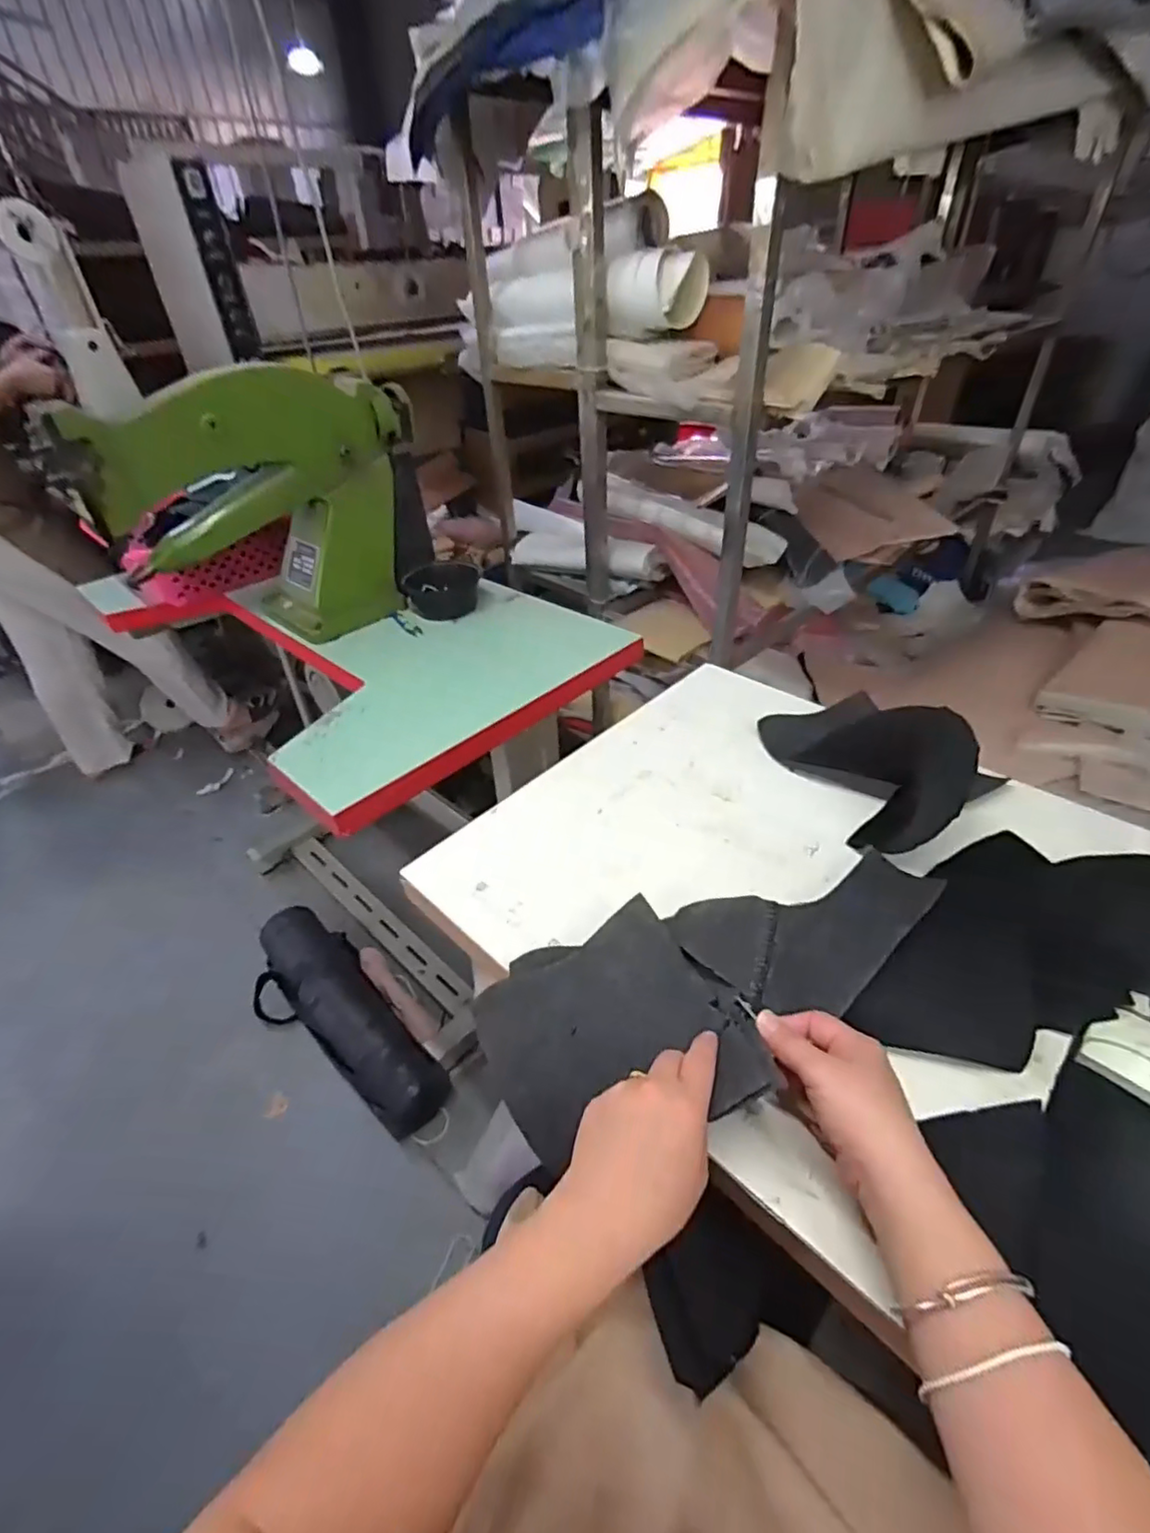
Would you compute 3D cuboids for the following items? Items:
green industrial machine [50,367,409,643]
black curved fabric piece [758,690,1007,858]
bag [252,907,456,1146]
[{"bbox_3d":[-0.448,-0.385,0.970,0.450,0.350,0.132,-23,42,-23],"label":"green industrial machine"},{"bbox_3d":[0.288,-0.029,0.645,0.082,0.137,0.235,-13,39,-11],"label":"black curved fabric piece"},{"bbox_3d":[-0.487,0.468,1.231,0.207,0.145,0.558,-31,46,-30],"label":"bag"}]

